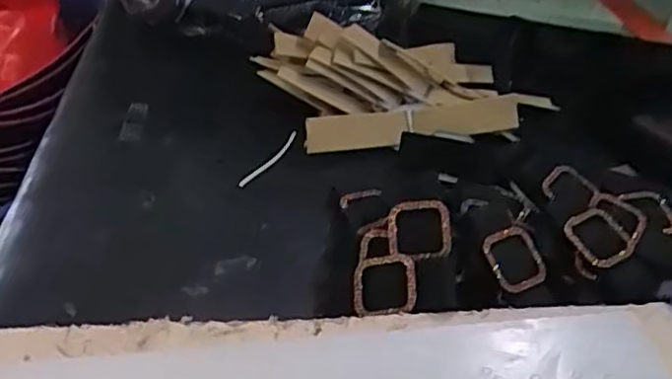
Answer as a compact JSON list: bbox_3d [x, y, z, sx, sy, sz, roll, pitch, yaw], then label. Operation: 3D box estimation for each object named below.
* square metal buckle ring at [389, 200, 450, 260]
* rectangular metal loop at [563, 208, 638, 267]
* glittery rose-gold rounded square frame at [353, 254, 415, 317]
[{"bbox_3d":[0.038,0.019,0.292,0.027,0.007,0.028,-6,58,9],"label":"square metal buckle ring"},{"bbox_3d":[0.126,0.022,0.311,0.029,0.004,0.028,-27,68,-20],"label":"rectangular metal loop"},{"bbox_3d":[0.019,0.042,0.283,0.032,0.006,0.027,-12,61,34],"label":"glittery rose-gold rounded square frame"}]

